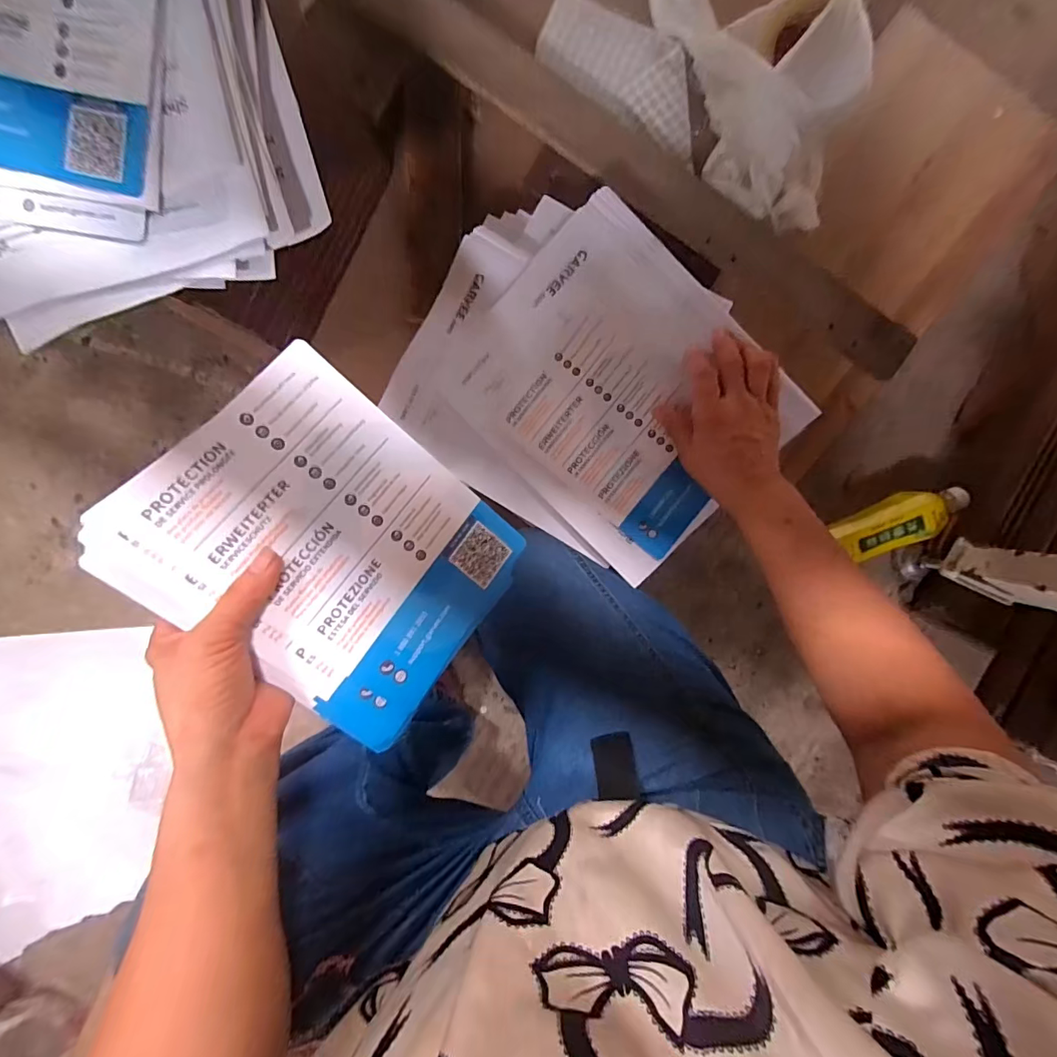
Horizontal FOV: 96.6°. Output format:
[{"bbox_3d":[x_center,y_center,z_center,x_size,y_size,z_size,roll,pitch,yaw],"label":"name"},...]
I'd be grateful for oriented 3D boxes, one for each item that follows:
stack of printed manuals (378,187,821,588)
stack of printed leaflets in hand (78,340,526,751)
[{"bbox_3d":[0.058,-0.138,0.455,0.344,0.044,0.272,32,95,0],"label":"stack of printed manuals"},{"bbox_3d":[-0.122,0.013,0.312,0.214,0.010,0.177,42,69,-18],"label":"stack of printed leaflets in hand"}]

